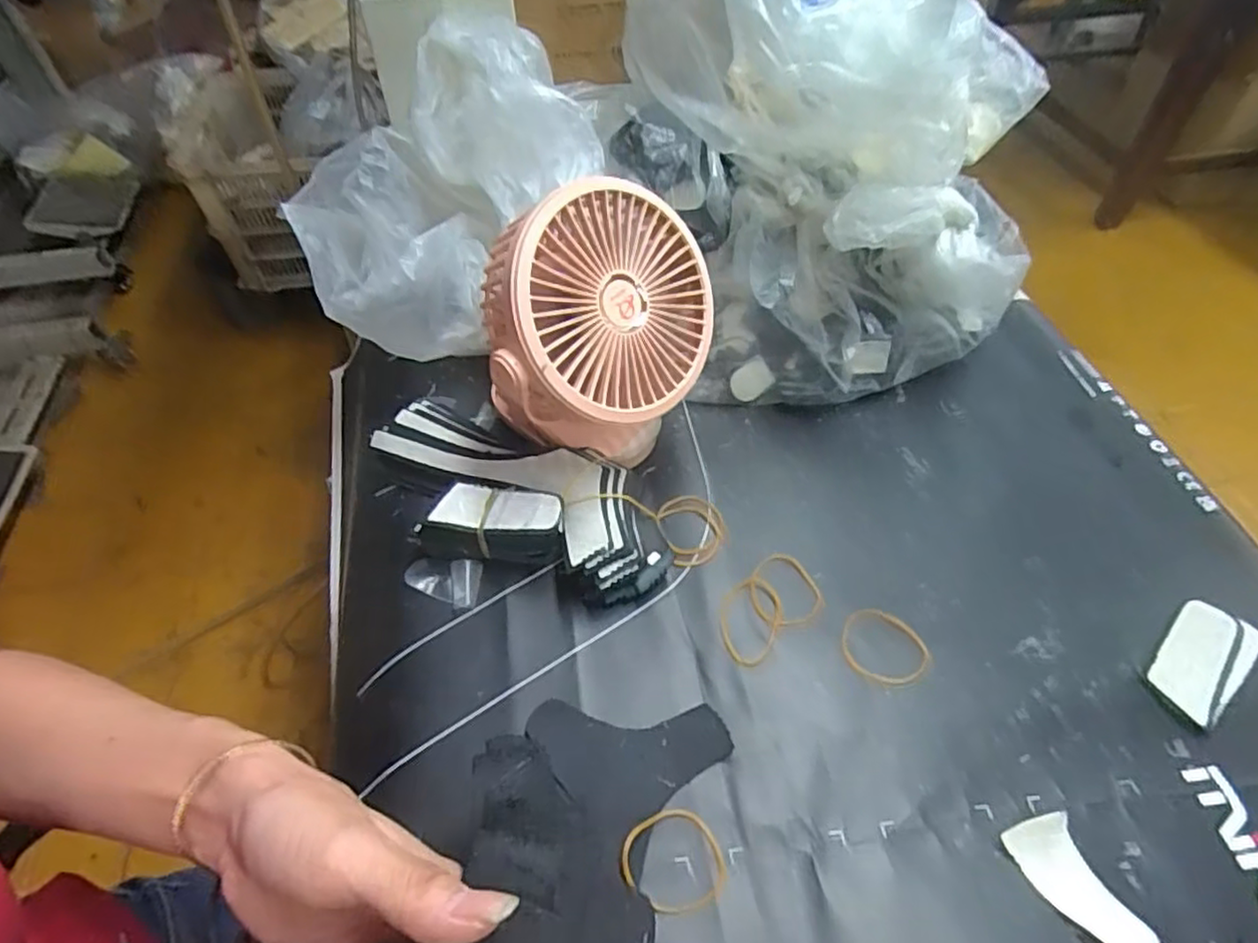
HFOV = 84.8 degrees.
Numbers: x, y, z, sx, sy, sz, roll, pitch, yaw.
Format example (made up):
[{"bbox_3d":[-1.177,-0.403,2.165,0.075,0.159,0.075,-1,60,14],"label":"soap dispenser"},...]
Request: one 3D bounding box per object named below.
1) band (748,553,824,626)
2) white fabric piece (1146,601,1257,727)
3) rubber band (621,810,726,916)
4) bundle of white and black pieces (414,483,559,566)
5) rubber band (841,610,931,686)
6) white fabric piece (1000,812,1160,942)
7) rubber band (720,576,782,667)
[{"bbox_3d":[0.087,0.067,0.390,0.040,0.004,0.045,-23,54,-16],"label":"band"},{"bbox_3d":[0.299,0.097,0.359,0.067,0.009,0.036,-35,58,-24],"label":"white fabric piece"},{"bbox_3d":[0.019,0.170,0.301,0.044,0.006,0.040,-1,50,1],"label":"rubber band"},{"bbox_3d":[-0.079,0.032,0.399,0.083,0.039,0.031,2,51,3],"label":"bundle of white and black pieces"},{"bbox_3d":[0.134,0.093,0.363,0.044,0.004,0.039,31,64,27],"label":"rubber band"},{"bbox_3d":[0.187,0.174,0.288,0.023,0.019,0.056,-23,54,-17],"label":"white fabric piece"},{"bbox_3d":[0.065,0.080,0.375,0.032,0.004,0.053,18,53,16],"label":"rubber band"}]

